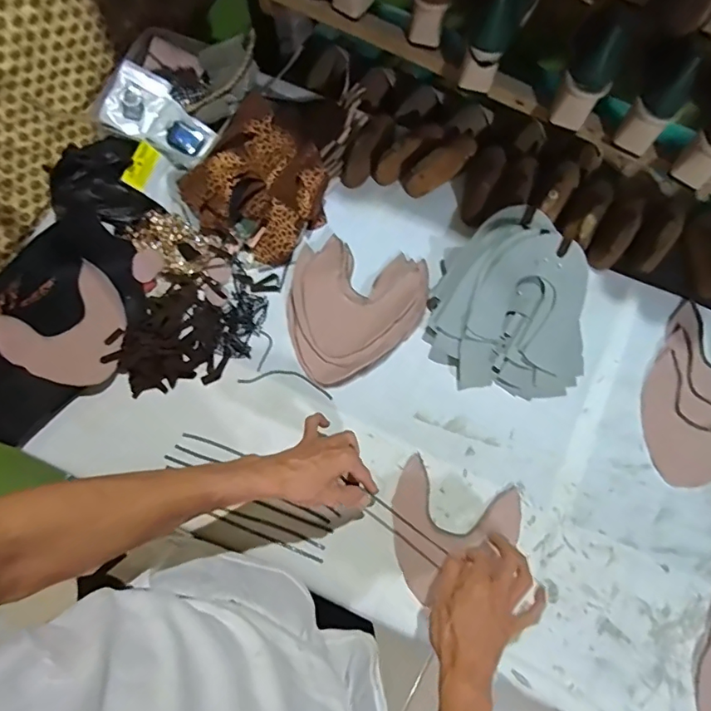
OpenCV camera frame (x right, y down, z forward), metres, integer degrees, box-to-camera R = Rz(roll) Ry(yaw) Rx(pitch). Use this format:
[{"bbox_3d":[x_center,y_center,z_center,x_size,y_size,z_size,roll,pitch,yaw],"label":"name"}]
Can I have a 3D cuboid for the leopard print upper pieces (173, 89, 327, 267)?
[{"bbox_3d":[-0.134,-0.253,0.727,0.181,0.081,0.201,36,78,10],"label":"leopard print upper pieces"}]

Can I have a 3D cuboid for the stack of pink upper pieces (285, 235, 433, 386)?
[{"bbox_3d":[-0.003,-0.081,0.708,0.213,0.027,0.192,-31,76,-8],"label":"stack of pink upper pieces"}]

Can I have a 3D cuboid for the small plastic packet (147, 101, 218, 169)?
[{"bbox_3d":[-0.261,-0.325,0.740,0.080,0.019,0.077,34,78,-14],"label":"small plastic packet"}]

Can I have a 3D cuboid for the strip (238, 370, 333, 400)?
[{"bbox_3d":[-0.095,0.035,0.687,0.131,0.006,0.030,10,75,3],"label":"strip"}]

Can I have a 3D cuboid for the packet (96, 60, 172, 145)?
[{"bbox_3d":[-0.329,-0.378,0.736,0.074,0.014,0.105,28,83,-16],"label":"packet"}]

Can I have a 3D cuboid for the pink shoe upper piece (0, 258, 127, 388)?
[{"bbox_3d":[-0.399,-0.032,0.683,0.160,0.026,0.157,-34,77,-8],"label":"pink shoe upper piece"}]

